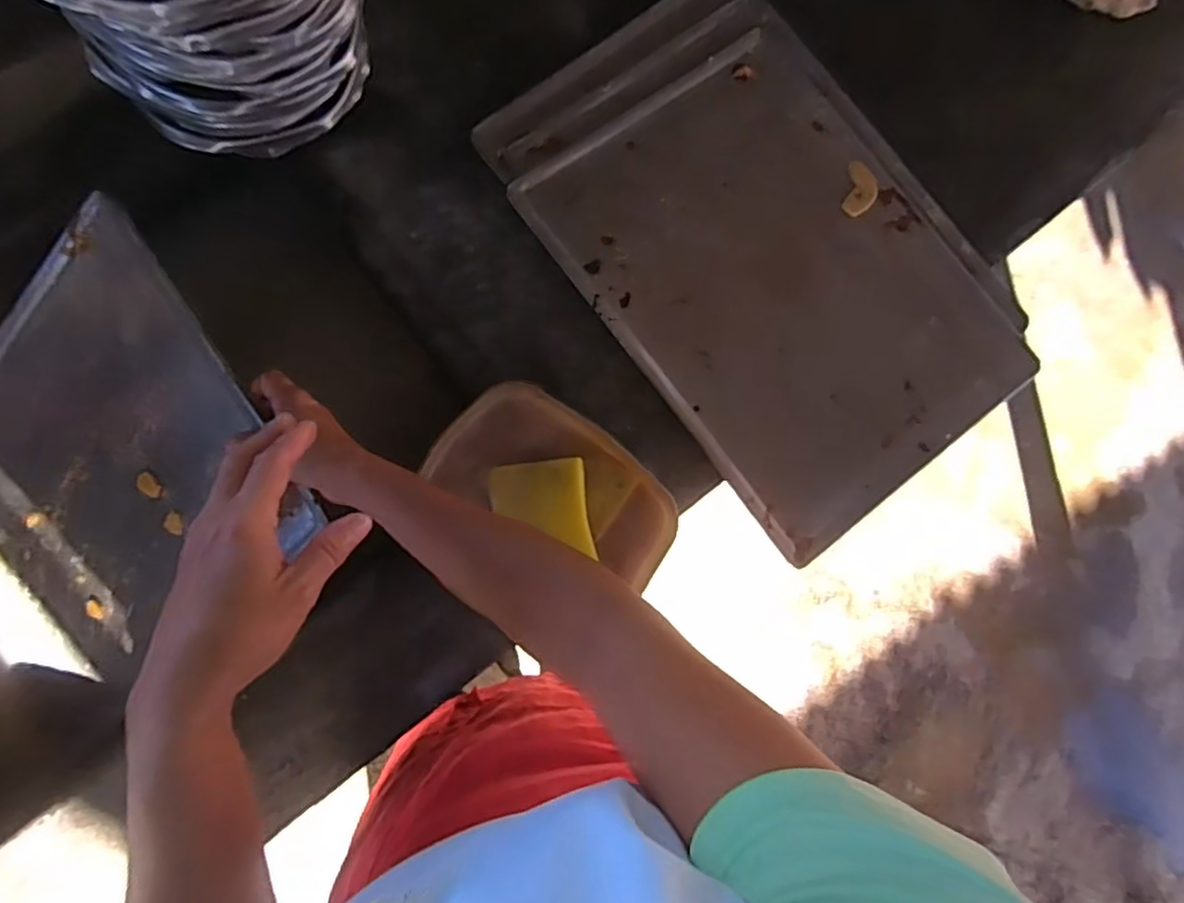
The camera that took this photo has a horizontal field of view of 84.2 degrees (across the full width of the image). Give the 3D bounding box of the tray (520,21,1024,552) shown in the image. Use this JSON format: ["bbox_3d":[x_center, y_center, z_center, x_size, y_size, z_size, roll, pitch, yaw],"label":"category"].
[{"bbox_3d":[0.179,-0.165,0.635,0.323,0.026,0.440,-36,89,-9],"label":"tray"}]

